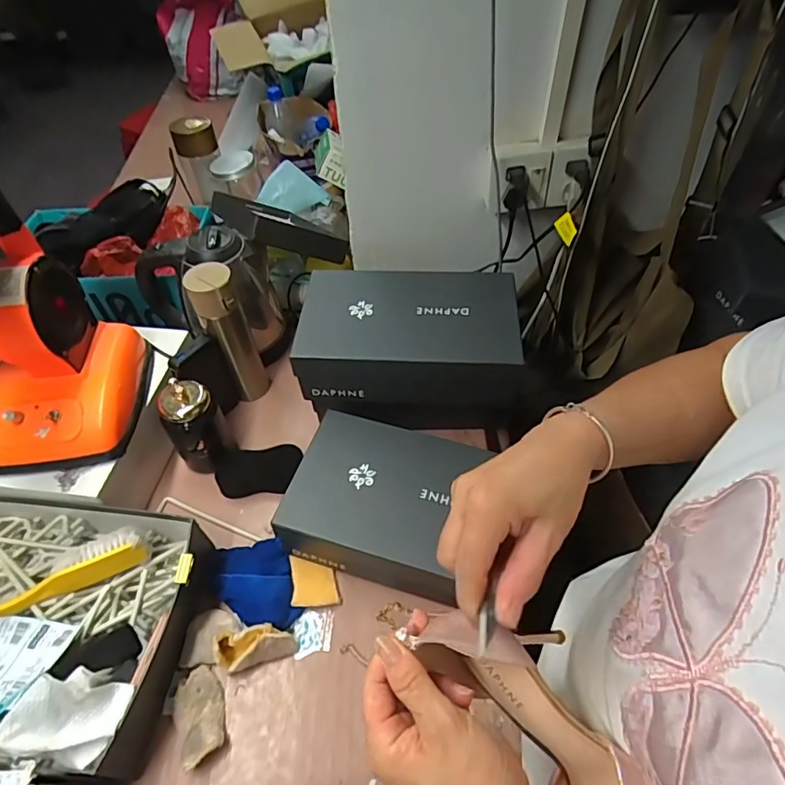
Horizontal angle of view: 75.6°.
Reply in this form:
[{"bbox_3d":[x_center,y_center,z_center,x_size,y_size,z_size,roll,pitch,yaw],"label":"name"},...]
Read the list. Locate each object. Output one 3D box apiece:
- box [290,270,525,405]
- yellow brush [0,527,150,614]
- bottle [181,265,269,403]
[{"bbox_3d":[0.024,-0.082,0.718,0.286,0.098,0.167,2,51,3],"label":"box"},{"bbox_3d":[-0.402,0.220,0.586,0.220,0.046,0.052,-22,54,-16],"label":"yellow brush"},{"bbox_3d":[-0.244,-0.080,0.770,0.065,0.248,0.054,-22,54,-16],"label":"bottle"}]

